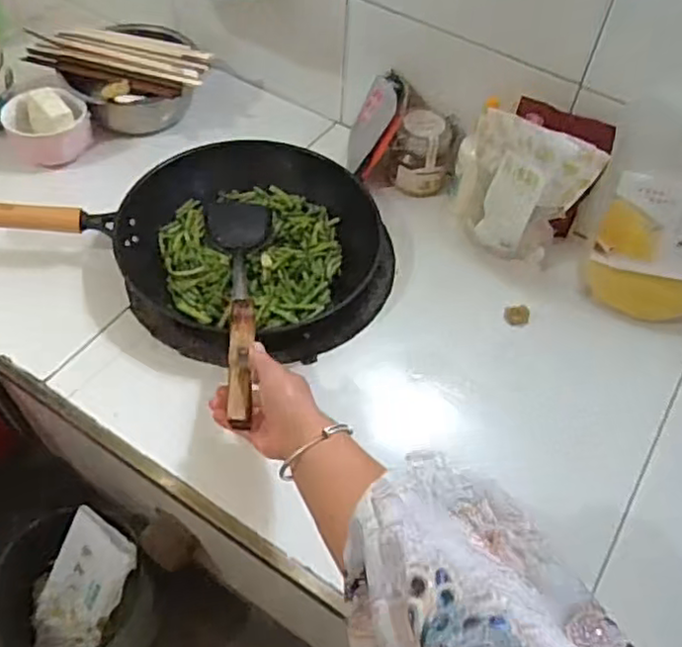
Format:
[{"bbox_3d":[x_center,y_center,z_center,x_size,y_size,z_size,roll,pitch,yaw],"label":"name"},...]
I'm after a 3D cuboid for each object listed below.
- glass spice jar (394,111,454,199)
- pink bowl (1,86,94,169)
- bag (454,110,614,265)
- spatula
[{"bbox_3d":[0.116,-0.235,0.929,0.073,0.090,0.073,9,55,4],"label":"glass spice jar"},{"bbox_3d":[-0.417,-0.277,0.962,0.112,0.085,0.106,1,54,-1],"label":"pink bowl"},{"bbox_3d":[0.211,-0.167,0.843,0.173,0.200,0.047,36,61,21],"label":"bag"},{"bbox_3d":[-0.116,-0.036,0.778,0.082,0.034,0.398,-5,37,-6],"label":"spatula"}]

